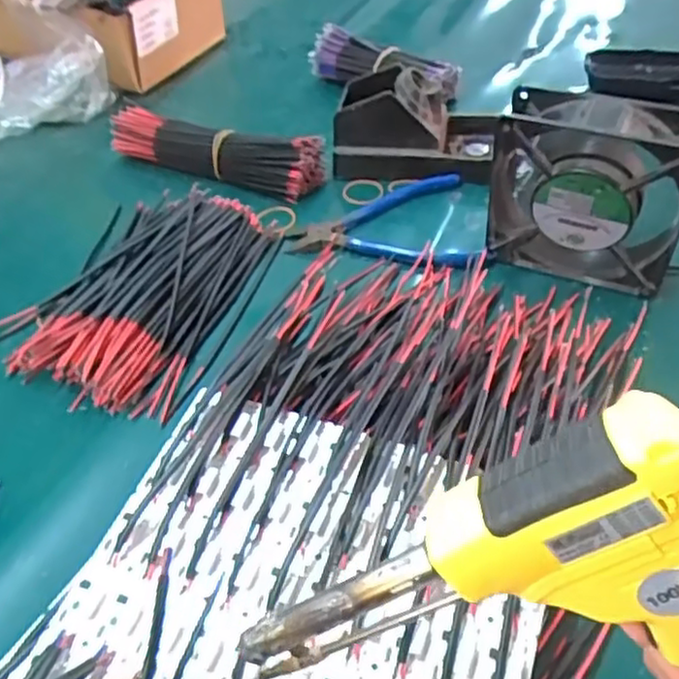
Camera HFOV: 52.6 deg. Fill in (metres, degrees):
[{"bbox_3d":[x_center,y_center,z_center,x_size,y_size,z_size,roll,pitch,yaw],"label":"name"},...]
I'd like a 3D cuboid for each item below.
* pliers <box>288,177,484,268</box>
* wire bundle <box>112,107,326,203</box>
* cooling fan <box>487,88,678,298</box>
[{"bbox_3d":[0.034,-0.092,0.532,0.141,0.012,0.108,0,46,5],"label":"pliers"},{"bbox_3d":[-0.112,-0.163,0.596,0.199,0.046,0.041,16,50,19],"label":"wire bundle"},{"bbox_3d":[0.160,-0.093,0.444,0.117,0.125,0.043,17,50,21],"label":"cooling fan"}]

